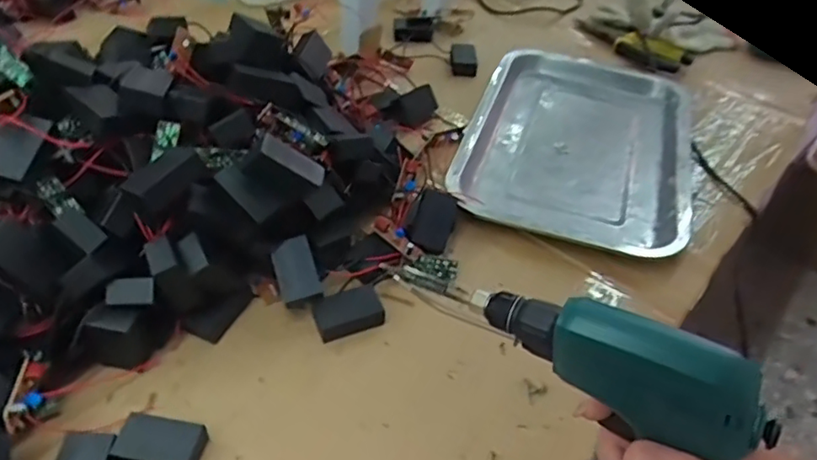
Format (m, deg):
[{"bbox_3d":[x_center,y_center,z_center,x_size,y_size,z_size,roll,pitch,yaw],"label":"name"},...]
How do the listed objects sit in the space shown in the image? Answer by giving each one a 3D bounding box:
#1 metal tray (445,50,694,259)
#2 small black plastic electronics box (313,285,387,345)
[{"bbox_3d":[0.170,-0.088,0.598,0.210,0.027,0.300,16,46,12],"label":"metal tray"},{"bbox_3d":[-0.043,0.060,0.437,0.046,0.021,0.030,-15,48,-18],"label":"small black plastic electronics box"}]

